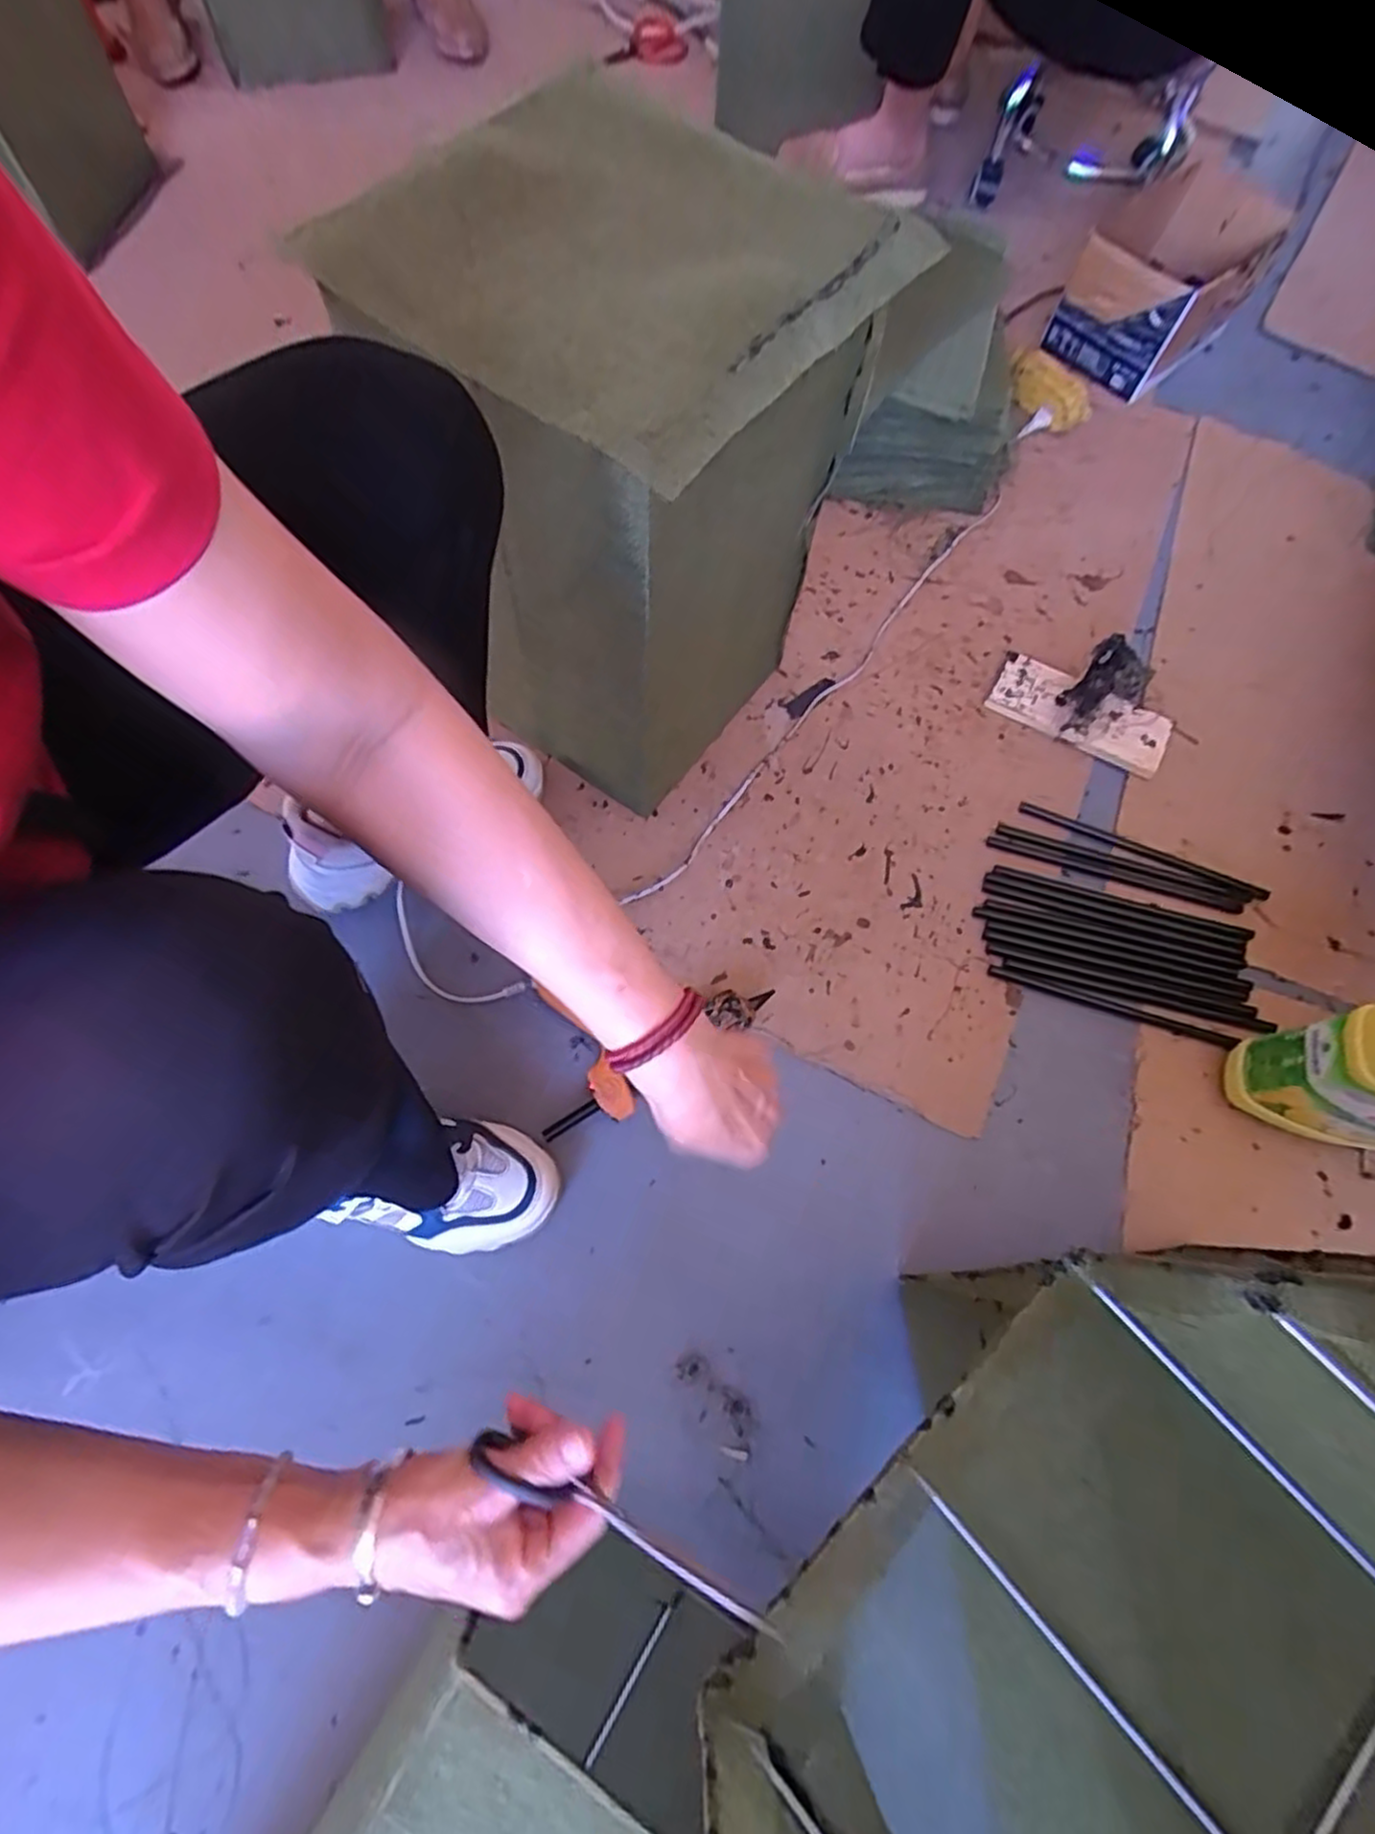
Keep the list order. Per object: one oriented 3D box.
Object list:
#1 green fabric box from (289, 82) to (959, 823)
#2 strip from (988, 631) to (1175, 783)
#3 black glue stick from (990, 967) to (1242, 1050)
[{"bbox_3d":[-0.036,-0.347,0.632,0.272,0.403,0.309,35,71,11],"label":"green fabric box"},{"bbox_3d":[0.461,-0.255,0.835,0.201,0.088,0.113,28,70,8],"label":"strip"},{"bbox_3d":[0.422,0.089,0.740,0.242,0.008,0.015,18,68,5],"label":"black glue stick"}]

